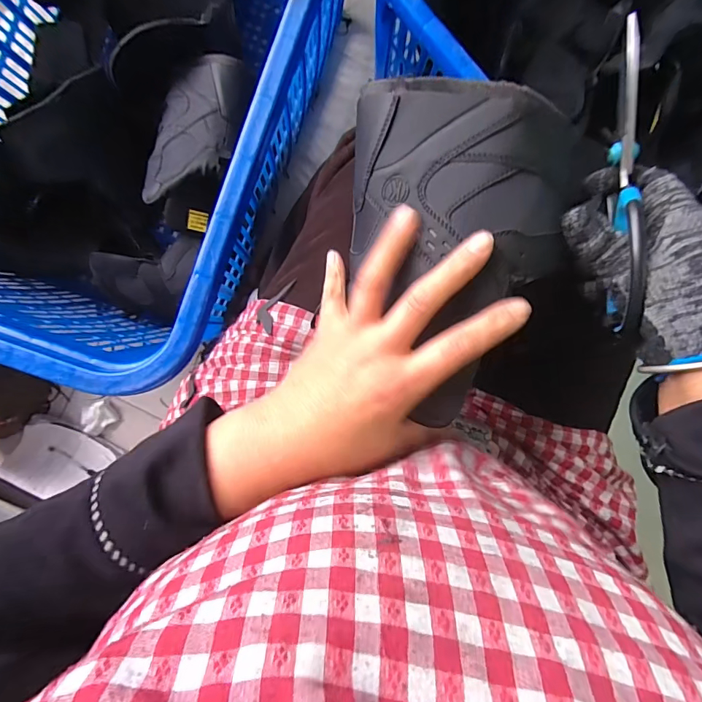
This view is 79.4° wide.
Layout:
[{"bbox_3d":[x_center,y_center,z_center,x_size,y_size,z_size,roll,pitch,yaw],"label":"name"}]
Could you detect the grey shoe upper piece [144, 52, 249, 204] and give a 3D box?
[{"bbox_3d":[-0.215,-0.306,0.584,0.135,0.061,0.215,11,93,-4],"label":"grey shoe upper piece"}]

